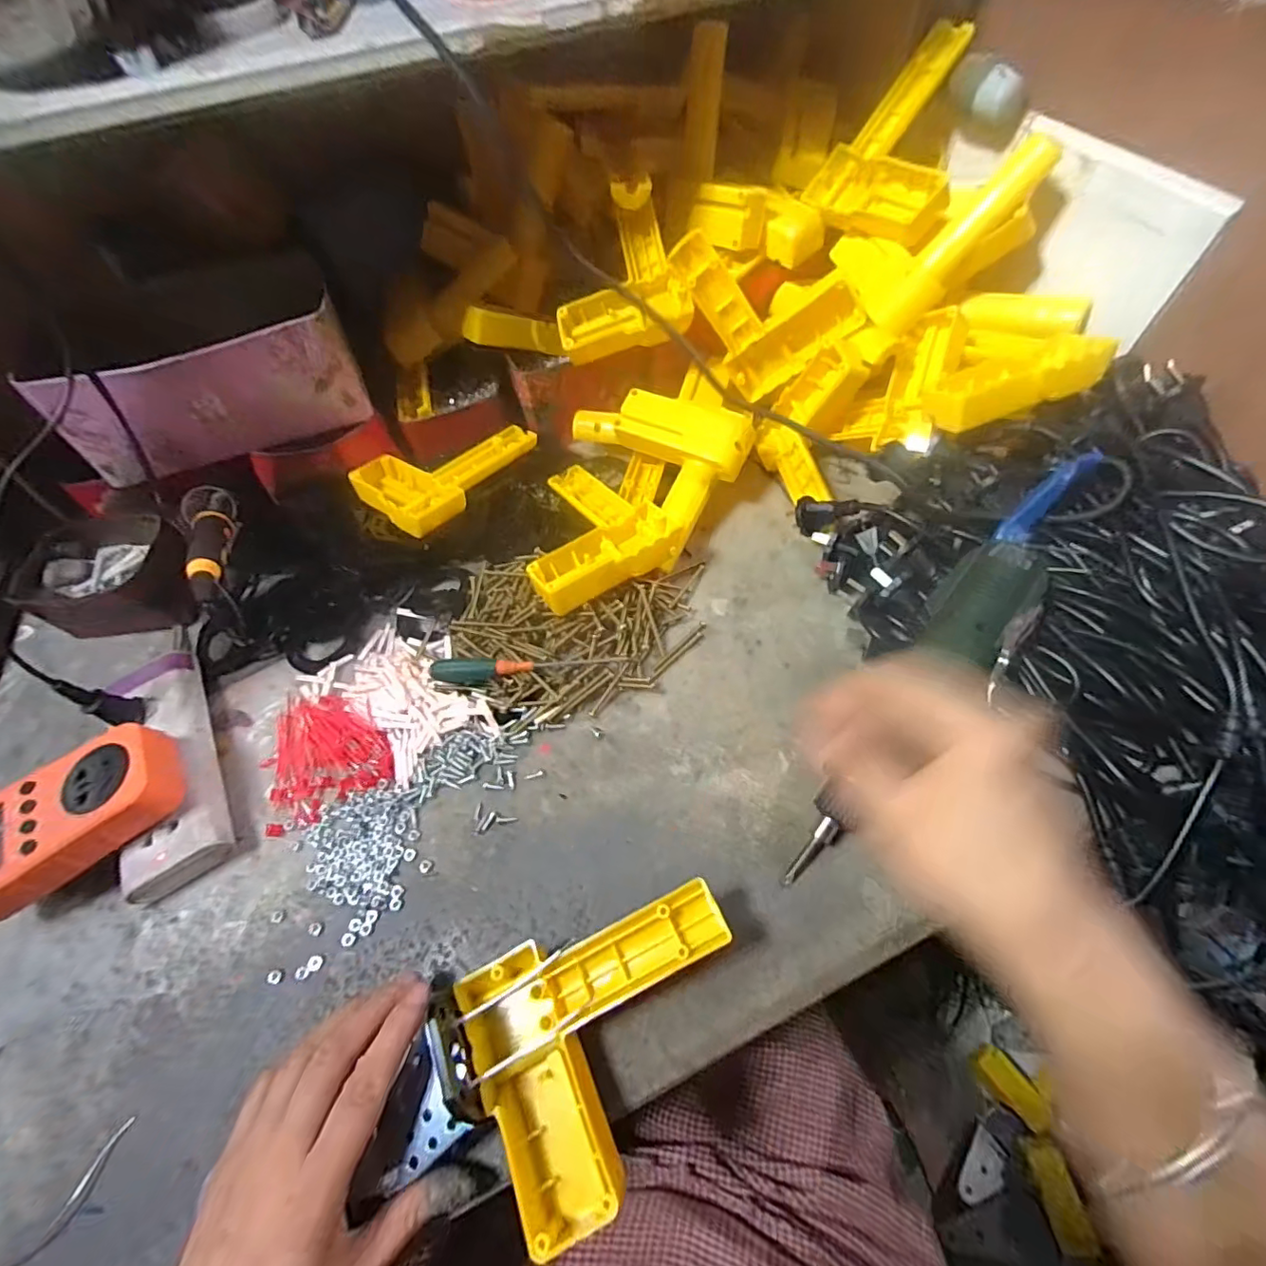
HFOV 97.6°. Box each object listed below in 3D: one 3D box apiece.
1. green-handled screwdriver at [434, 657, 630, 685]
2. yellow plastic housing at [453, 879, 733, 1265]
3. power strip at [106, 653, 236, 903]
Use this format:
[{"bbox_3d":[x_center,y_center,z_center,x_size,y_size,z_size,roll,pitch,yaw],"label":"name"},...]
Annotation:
[{"bbox_3d":[-0.075,0.023,0.409,0.144,0.016,0.018,-5,57,2],"label":"green-handled screwdriver"},{"bbox_3d":[-0.008,0.203,0.284,0.143,0.046,0.113,-27,59,-12],"label":"yellow plastic housing"},{"bbox_3d":[-0.323,0.086,0.387,0.056,0.033,0.178,-27,59,-12],"label":"power strip"}]

